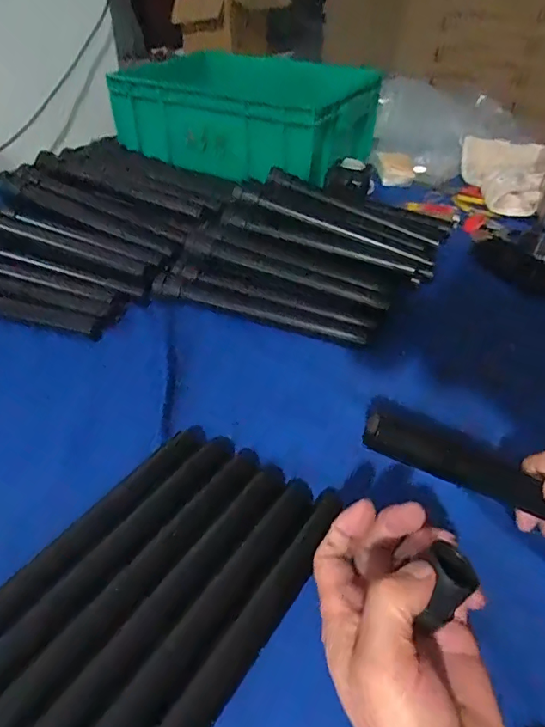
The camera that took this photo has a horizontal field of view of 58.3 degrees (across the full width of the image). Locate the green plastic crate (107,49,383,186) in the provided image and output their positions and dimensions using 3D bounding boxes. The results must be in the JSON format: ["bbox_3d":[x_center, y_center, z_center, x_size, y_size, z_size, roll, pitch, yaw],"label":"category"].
[{"bbox_3d":[-0.040,-0.469,0.922,0.423,0.122,0.339,24,44,24],"label":"green plastic crate"}]

